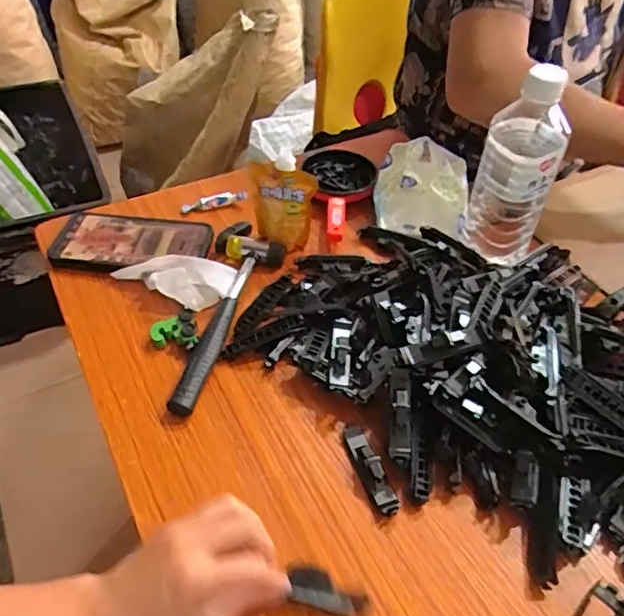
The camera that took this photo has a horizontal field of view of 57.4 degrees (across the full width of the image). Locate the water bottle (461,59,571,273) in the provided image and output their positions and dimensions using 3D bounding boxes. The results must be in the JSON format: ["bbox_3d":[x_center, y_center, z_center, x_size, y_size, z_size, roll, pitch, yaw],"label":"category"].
[{"bbox_3d":[0.195,-0.125,0.546,0.069,0.188,0.070,17,48,13],"label":"water bottle"}]

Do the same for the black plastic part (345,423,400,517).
[{"bbox_3d":[0.045,0.123,0.440,0.018,0.016,0.077,-15,49,-17],"label":"black plastic part"}]

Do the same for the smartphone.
[{"bbox_3d":[-0.195,-0.071,0.606,0.165,0.008,0.076,4,46,1],"label":"smartphone"}]

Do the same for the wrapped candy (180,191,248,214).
[{"bbox_3d":[-0.115,-0.125,0.669,0.077,0.014,0.011,-14,48,-15],"label":"wrapped candy"}]

